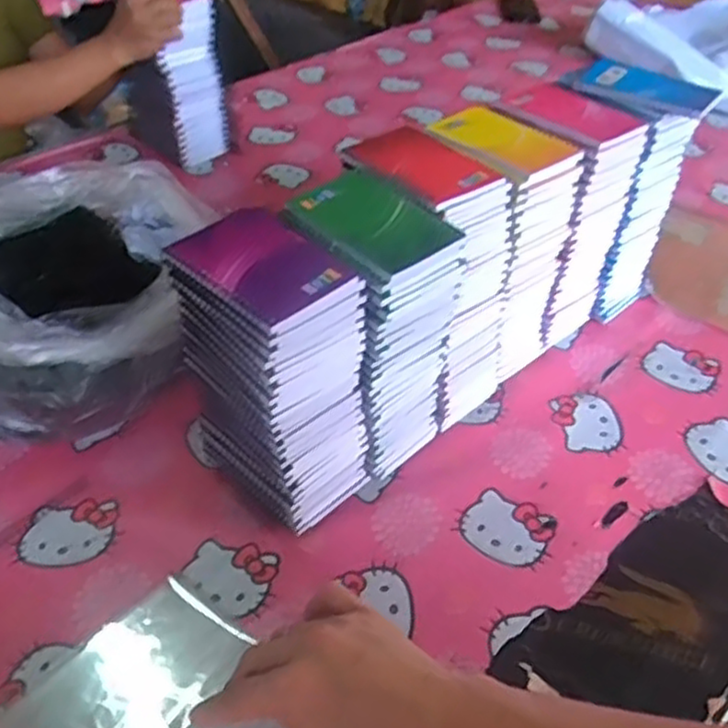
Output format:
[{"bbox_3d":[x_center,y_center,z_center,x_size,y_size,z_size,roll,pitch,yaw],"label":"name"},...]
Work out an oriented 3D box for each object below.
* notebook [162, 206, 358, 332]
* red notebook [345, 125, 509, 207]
[{"bbox_3d":[-0.078,-0.074,0.532,0.124,0.013,0.089,32,51,29],"label":"notebook"},{"bbox_3d":[0.048,-0.175,0.630,0.089,0.018,0.138,-27,50,-26],"label":"red notebook"}]

